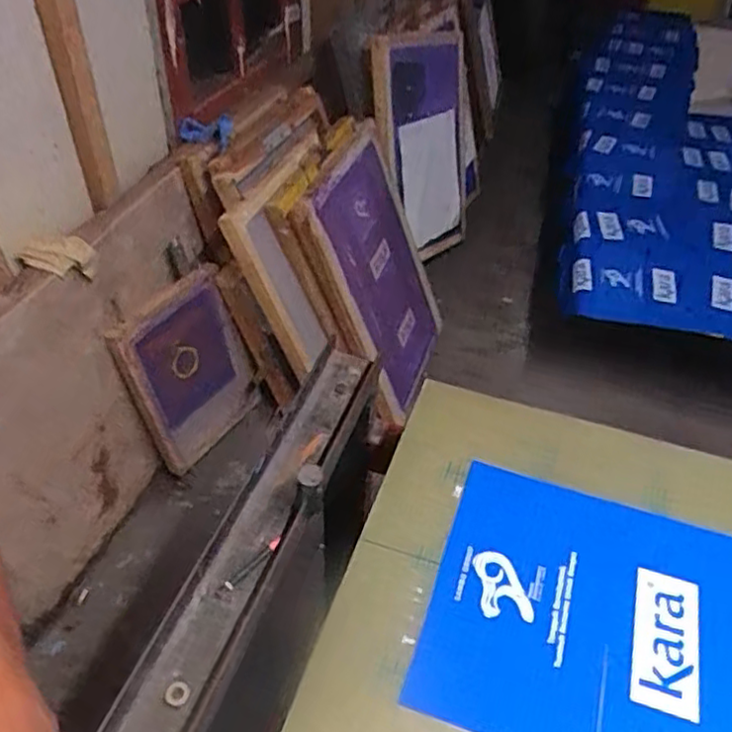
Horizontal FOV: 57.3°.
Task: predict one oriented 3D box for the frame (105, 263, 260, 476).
[{"bbox_3d":[-0.381,0.016,1.469,0.041,0.393,0.279,17,48,38],"label":"frame"}]

